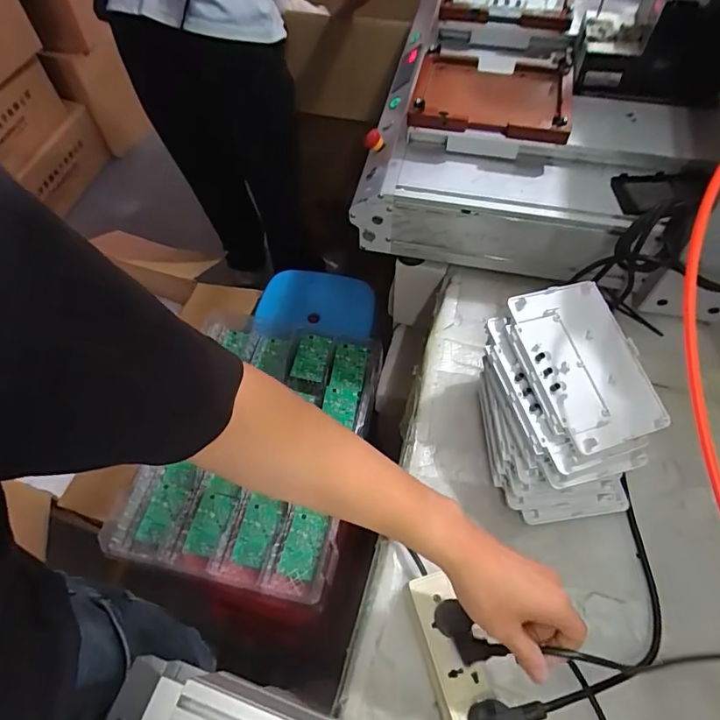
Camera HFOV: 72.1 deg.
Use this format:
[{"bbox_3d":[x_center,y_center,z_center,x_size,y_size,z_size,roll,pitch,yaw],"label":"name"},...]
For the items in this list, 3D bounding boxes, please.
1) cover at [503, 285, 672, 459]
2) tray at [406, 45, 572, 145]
[{"bbox_3d":[0.246,0.002,0.542,0.123,0.010,0.180,-13,72,-16],"label":"cover"},{"bbox_3d":[0.181,-0.366,0.676,0.208,0.035,0.148,12,61,8],"label":"tray"}]

